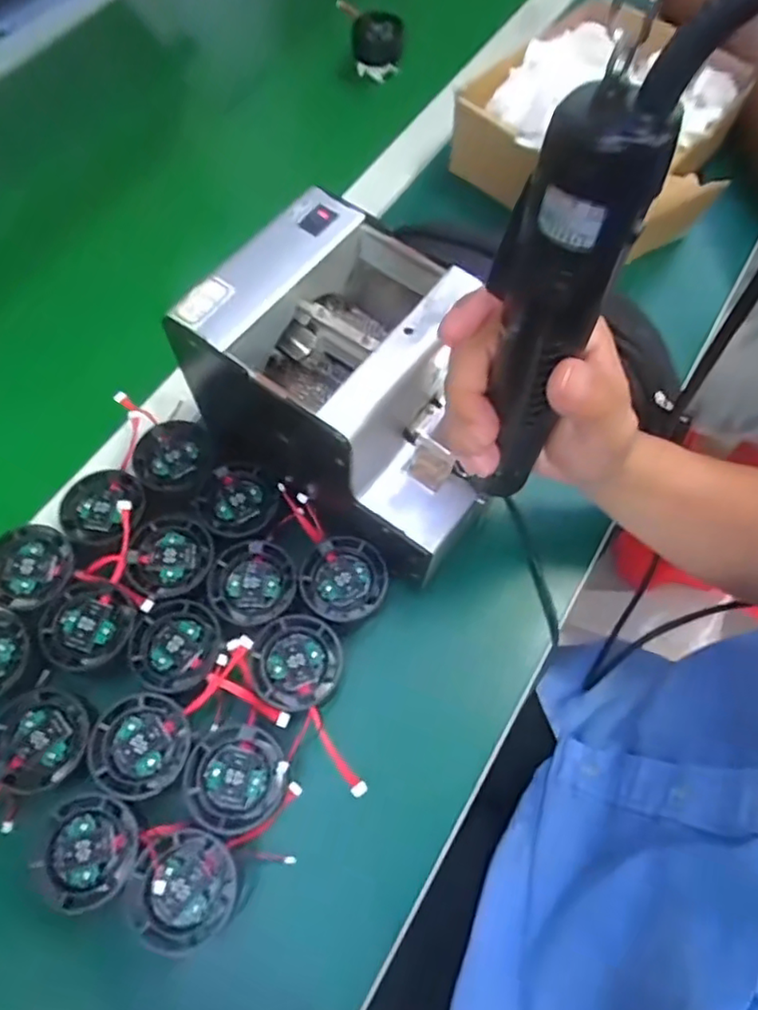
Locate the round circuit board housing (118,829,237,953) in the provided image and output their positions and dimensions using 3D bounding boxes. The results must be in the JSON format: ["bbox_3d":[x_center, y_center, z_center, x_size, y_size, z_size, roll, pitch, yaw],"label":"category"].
[{"bbox_3d":[-0.099,0.192,0.307,0.052,0.021,0.051,0,65,0],"label":"round circuit board housing"}]

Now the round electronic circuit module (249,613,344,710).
[{"bbox_3d":[-0.048,0.091,0.356,0.050,0.013,0.051,18,66,8],"label":"round electronic circuit module"}]

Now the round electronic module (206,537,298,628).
[{"bbox_3d":[-0.076,0.047,0.373,0.050,0.011,0.050,0,65,0],"label":"round electronic module"}]

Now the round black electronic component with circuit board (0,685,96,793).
[{"bbox_3d":[-0.185,0.132,0.345,0.051,0.027,0.052,0,65,0],"label":"round black electronic component with circuit board"}]

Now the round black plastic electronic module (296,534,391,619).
[{"bbox_3d":[-0.023,0.048,0.383,0.048,0.027,0.050,0,65,0],"label":"round black plastic electronic module"}]

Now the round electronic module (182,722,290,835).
[{"bbox_3d":[-0.077,0.147,0.330,0.050,0.021,0.051,22,66,10],"label":"round electronic module"}]

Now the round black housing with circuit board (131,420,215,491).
[{"bbox_3d":[-0.139,-0.033,0.414,0.049,0.009,0.050,0,65,0],"label":"round black housing with circuit board"}]

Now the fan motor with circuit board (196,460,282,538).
[{"bbox_3d":[-0.093,-0.005,0.402,0.052,0.012,0.050,0,65,0],"label":"fan motor with circuit board"}]

